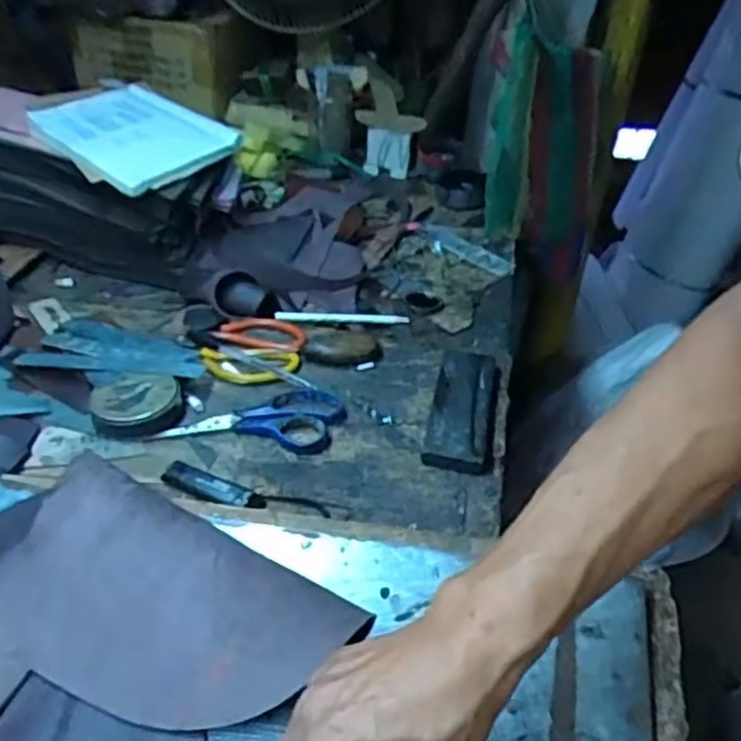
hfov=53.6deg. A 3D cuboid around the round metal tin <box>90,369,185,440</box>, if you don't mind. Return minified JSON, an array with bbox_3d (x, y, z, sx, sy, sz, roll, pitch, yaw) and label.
[{"bbox_3d":[-0.208,0.029,0.652,0.076,0.025,0.068,-12,39,-19],"label":"round metal tin"}]

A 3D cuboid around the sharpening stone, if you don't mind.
[{"bbox_3d":[0.085,0.033,0.662,0.057,0.018,0.157,10,40,7],"label":"sharpening stone"}]

